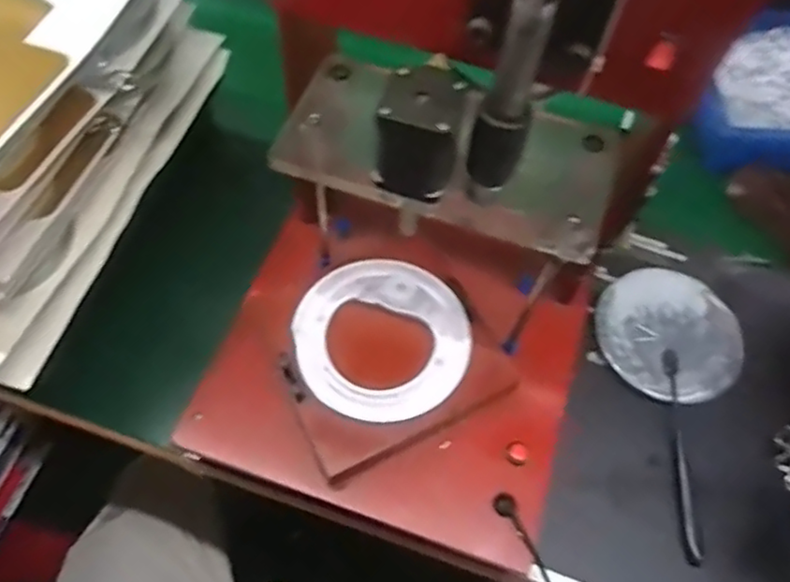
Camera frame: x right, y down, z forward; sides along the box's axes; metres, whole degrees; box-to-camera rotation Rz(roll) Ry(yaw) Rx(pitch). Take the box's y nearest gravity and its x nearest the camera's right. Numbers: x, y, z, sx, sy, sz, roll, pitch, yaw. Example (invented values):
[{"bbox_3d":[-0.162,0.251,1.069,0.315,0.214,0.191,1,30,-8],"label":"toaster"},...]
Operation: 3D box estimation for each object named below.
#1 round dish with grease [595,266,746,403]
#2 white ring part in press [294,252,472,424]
[{"bbox_3d":[0.254,0.040,0.589,0.124,0.017,0.124,0,67,-1],"label":"round dish with grease"},{"bbox_3d":[-0.010,0.034,0.492,0.134,0.013,0.131,2,60,-3],"label":"white ring part in press"}]

